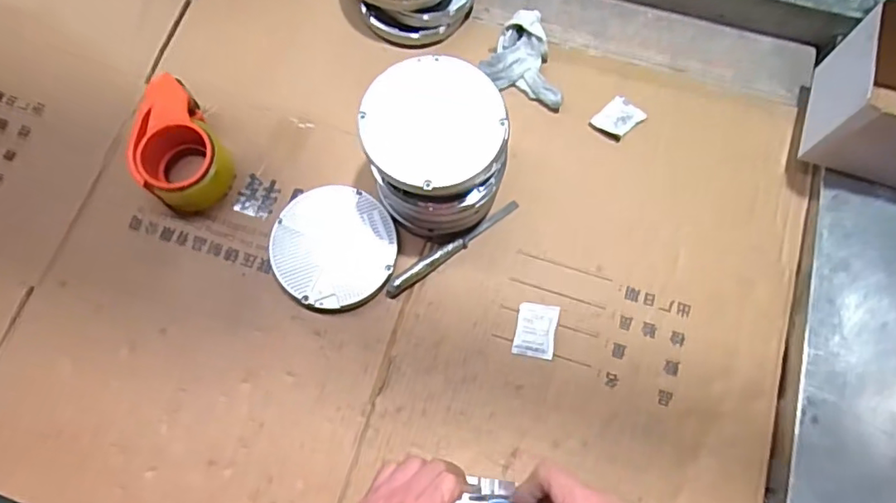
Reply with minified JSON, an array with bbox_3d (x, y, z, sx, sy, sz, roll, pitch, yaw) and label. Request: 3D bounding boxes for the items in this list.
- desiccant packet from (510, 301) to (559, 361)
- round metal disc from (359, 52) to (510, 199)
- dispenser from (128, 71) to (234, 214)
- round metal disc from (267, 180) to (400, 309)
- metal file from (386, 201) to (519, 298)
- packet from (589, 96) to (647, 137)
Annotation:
[{"bbox_3d":[0.097,0.086,0.620,0.045,0.007,0.058,11,74,4],"label":"desiccant packet"},{"bbox_3d":[-0.013,-0.122,0.539,0.132,0.019,0.138,0,73,0],"label":"round metal disc"},{"bbox_3d":[-0.311,-0.117,0.648,0.093,0.063,0.142,-32,76,-8],"label":"dispenser"},{"bbox_3d":[-0.128,-0.007,0.638,0.133,0.020,0.141,0,73,0],"label":"round metal disc"},{"bbox_3d":[0.007,-0.006,0.637,0.180,0.017,0.017,-35,76,-9],"label":"metal file"},{"bbox_3d":[0.208,-0.163,0.689,0.055,0.008,0.043,-42,77,-11],"label":"packet"}]

